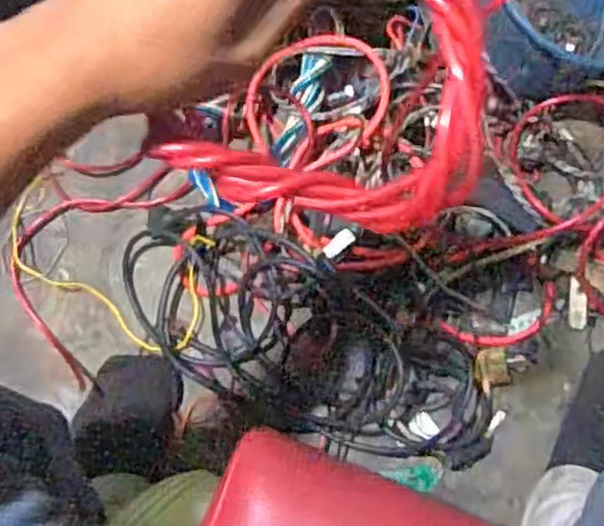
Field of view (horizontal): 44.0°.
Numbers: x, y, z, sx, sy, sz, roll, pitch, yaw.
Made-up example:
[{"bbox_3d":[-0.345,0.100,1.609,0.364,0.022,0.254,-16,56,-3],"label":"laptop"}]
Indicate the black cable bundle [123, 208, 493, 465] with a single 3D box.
[{"bbox_3d":[0.004,0.074,0.752,0.397,0.039,0.173,22,80,5],"label":"black cable bundle"}]

